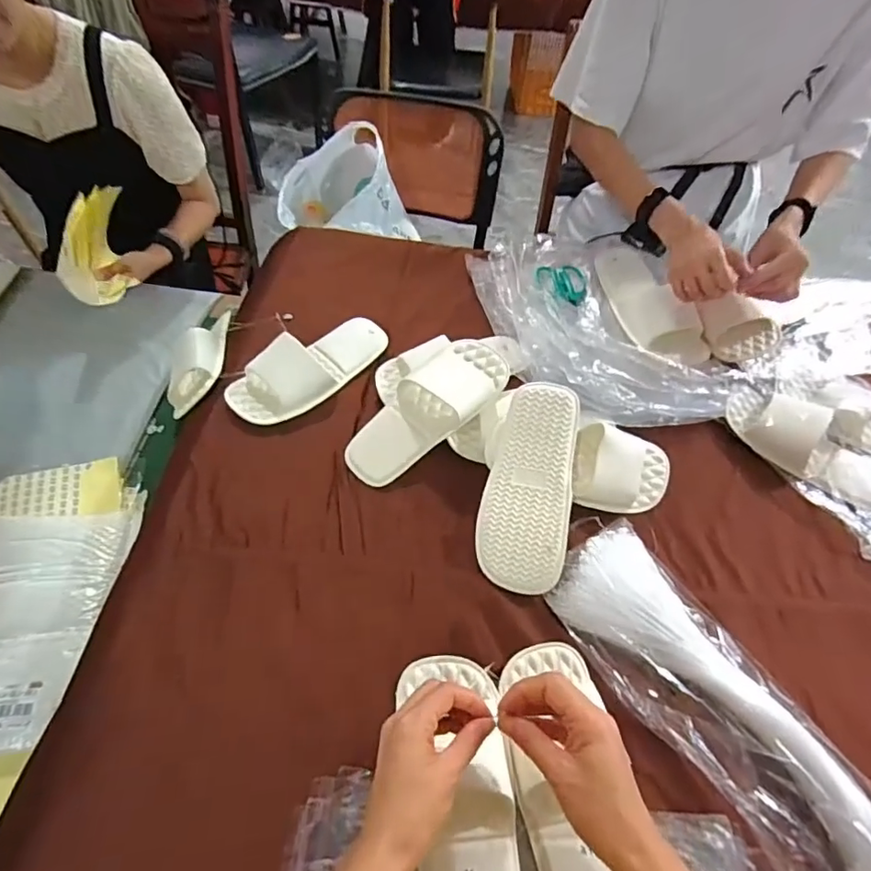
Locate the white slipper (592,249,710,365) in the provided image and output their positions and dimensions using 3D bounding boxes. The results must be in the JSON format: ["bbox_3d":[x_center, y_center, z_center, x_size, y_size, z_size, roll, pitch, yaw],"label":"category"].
[{"bbox_3d":[0.344,-0.218,0.851,0.116,0.065,0.239,-6,56,-10],"label":"white slipper"}]

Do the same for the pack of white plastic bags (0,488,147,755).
[{"bbox_3d":[-0.480,0.211,0.631,0.215,0.034,0.289,-4,53,-6],"label":"pack of white plastic bags"}]

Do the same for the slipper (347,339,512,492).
[{"bbox_3d":[-0.011,-0.037,0.686,0.244,0.055,0.093,-41,66,-6],"label":"slipper"}]

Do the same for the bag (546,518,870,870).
[{"bbox_3d":[0.294,0.278,0.508,0.140,0.044,0.475,-28,62,-22],"label":"bag"}]

